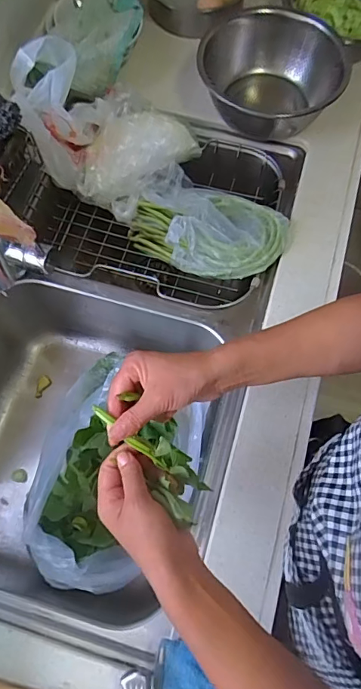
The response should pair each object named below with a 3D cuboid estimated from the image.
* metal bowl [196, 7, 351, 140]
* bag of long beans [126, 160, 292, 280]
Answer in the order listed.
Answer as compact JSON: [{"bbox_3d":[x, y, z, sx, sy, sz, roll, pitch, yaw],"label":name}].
[{"bbox_3d":[0.150,-0.453,0.784,0.220,0.102,0.261,19,70,6],"label":"metal bowl"},{"bbox_3d":[0.036,-0.187,0.744,0.252,0.096,0.132,35,73,12],"label":"bag of long beans"}]

